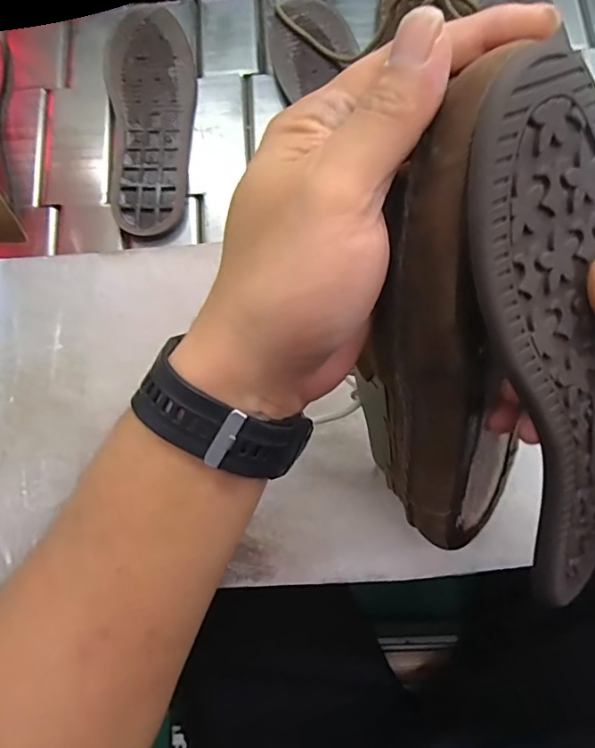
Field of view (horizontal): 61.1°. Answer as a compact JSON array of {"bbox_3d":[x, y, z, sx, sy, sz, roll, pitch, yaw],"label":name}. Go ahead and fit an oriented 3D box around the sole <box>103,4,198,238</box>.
[{"bbox_3d":[-0.134,-0.241,0.469,0.082,0.013,0.248,-9,77,-1],"label":"sole"}]

